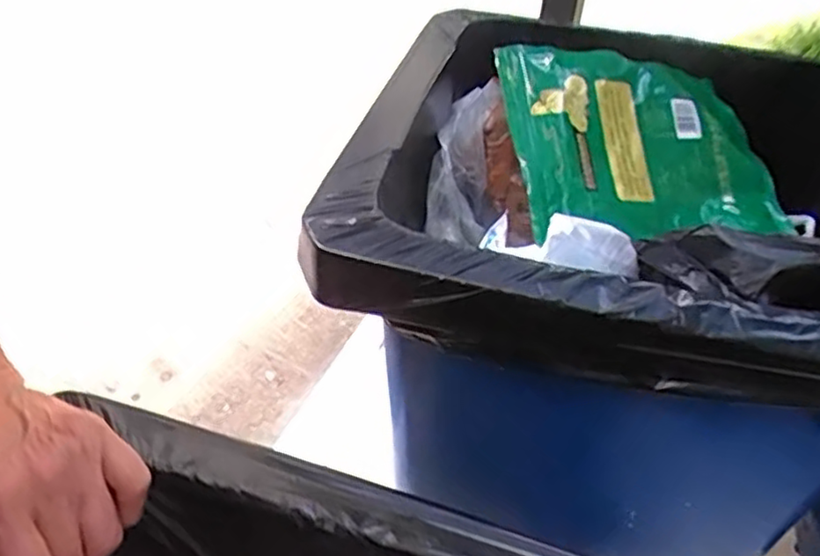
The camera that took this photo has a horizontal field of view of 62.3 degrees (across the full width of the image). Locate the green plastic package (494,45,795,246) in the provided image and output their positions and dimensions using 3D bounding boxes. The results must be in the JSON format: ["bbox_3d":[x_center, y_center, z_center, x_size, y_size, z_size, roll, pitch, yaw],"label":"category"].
[{"bbox_3d":[0.223,-0.139,0.645,0.273,0.066,0.226,-8,74,-18],"label":"green plastic package"}]

